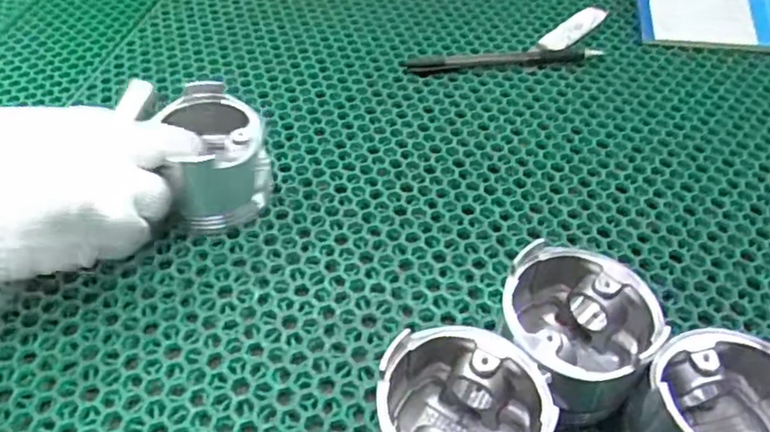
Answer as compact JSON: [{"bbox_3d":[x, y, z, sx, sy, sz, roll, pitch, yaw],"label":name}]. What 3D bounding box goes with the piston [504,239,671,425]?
[{"bbox_3d":[0.089,0.057,0.303,0.069,0.057,0.063,0,49,0],"label":"piston"}]

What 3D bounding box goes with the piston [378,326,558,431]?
[{"bbox_3d":[0.031,0.091,0.275,0.069,0.057,0.068,0,49,0],"label":"piston"}]

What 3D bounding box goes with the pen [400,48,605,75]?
[{"bbox_3d":[0.093,-0.124,0.503,0.154,0.007,0.017,-5,49,-5],"label":"pen"}]

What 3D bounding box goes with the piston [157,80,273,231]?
[{"bbox_3d":[-0.102,-0.038,0.391,0.064,0.058,0.075,-1,49,-2],"label":"piston"}]

